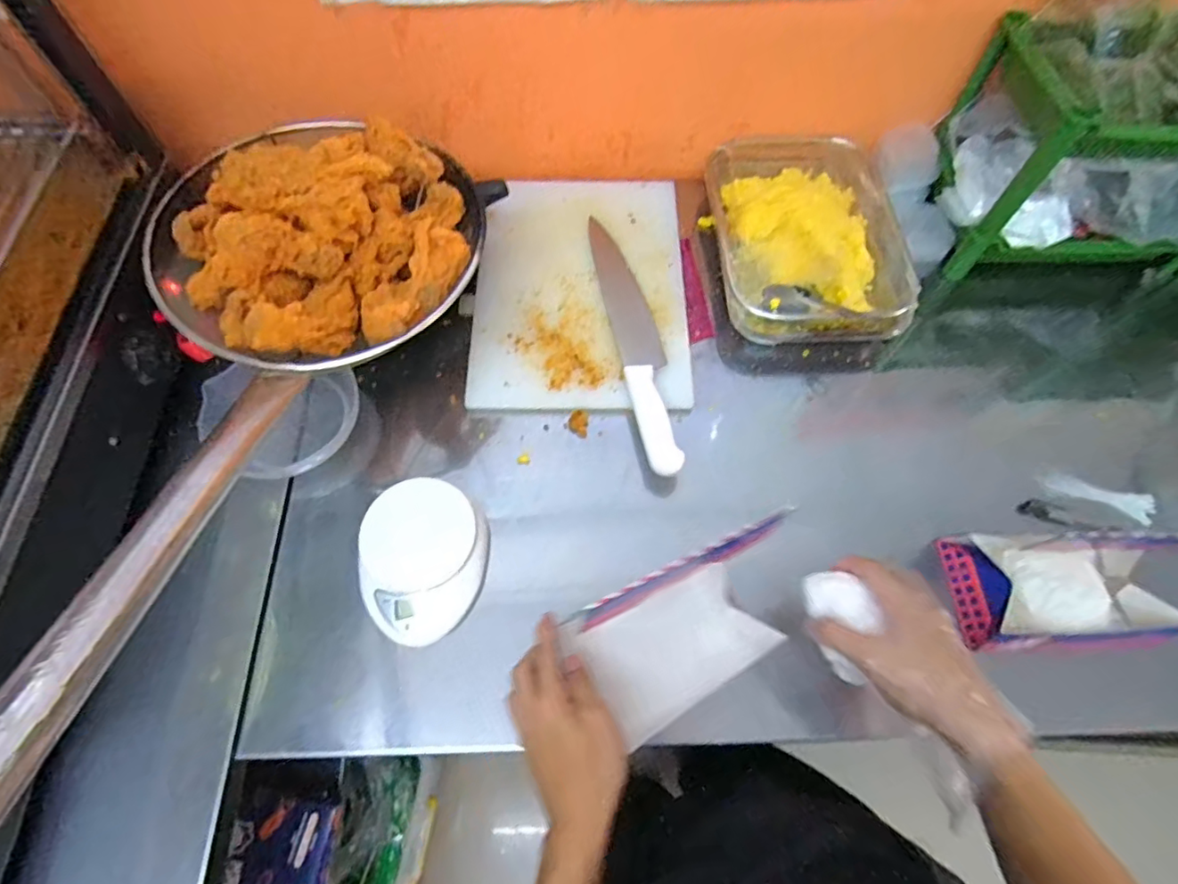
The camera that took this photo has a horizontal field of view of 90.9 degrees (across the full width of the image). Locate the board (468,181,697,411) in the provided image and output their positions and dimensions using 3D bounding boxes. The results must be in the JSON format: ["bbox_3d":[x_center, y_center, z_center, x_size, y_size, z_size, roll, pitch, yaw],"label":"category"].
[{"bbox_3d":[-0.008,-0.192,0.704,0.253,0.014,0.339,1,64,0],"label":"board"}]

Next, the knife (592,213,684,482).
[{"bbox_3d":[0.054,-0.127,0.661,0.050,0.023,0.349,-10,65,-5],"label":"knife"}]

